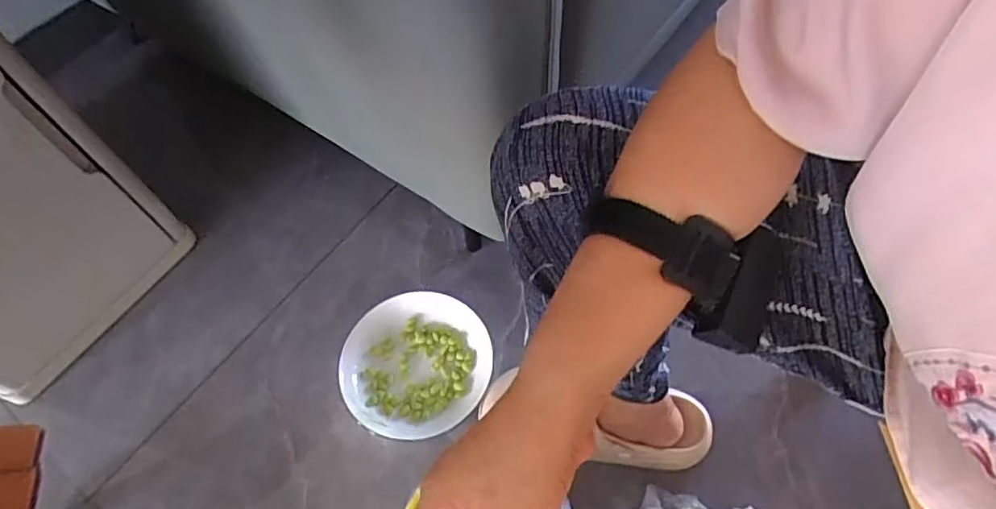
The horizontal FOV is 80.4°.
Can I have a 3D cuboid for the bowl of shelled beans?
[{"bbox_3d":[-0.098,0.136,0.722,0.166,0.048,0.181,-2,59,3],"label":"bowl of shelled beans"}]

